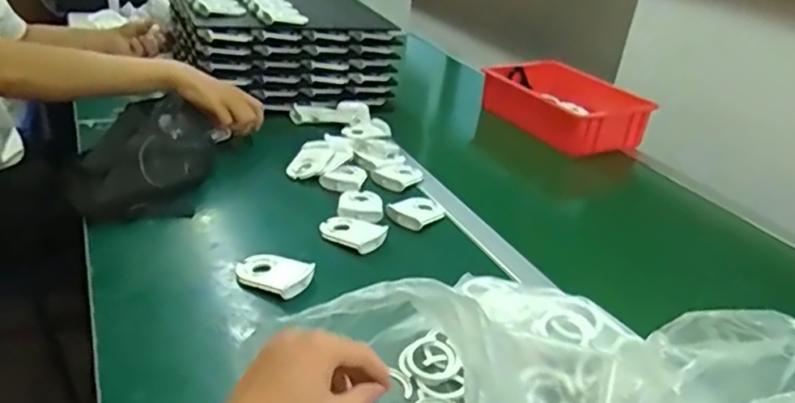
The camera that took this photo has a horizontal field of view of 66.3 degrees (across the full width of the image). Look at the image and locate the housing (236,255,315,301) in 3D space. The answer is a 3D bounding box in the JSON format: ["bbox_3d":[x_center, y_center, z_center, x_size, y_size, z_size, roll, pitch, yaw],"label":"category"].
[{"bbox_3d":[-0.135,0.077,0.666,0.081,0.017,0.055,20,31,23],"label":"housing"}]

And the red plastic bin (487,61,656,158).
[{"bbox_3d":[0.322,-0.185,1.202,0.209,0.090,0.320,-18,37,-39],"label":"red plastic bin"}]

